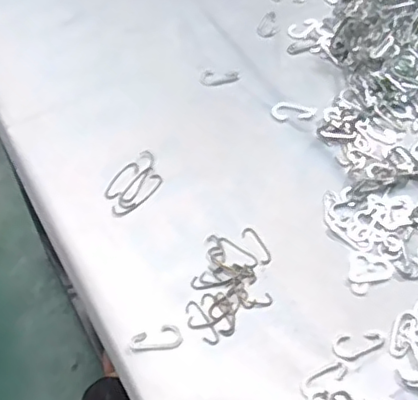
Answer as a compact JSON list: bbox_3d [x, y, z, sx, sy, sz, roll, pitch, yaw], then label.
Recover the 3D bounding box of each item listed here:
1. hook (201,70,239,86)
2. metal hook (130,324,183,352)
[{"bbox_3d":[0.011,-0.116,0.574,0.036,0.004,0.019,1,55,-1],"label":"hook"},{"bbox_3d":[-0.037,0.099,0.422,0.036,0.004,0.019,-19,57,-14],"label":"metal hook"}]

